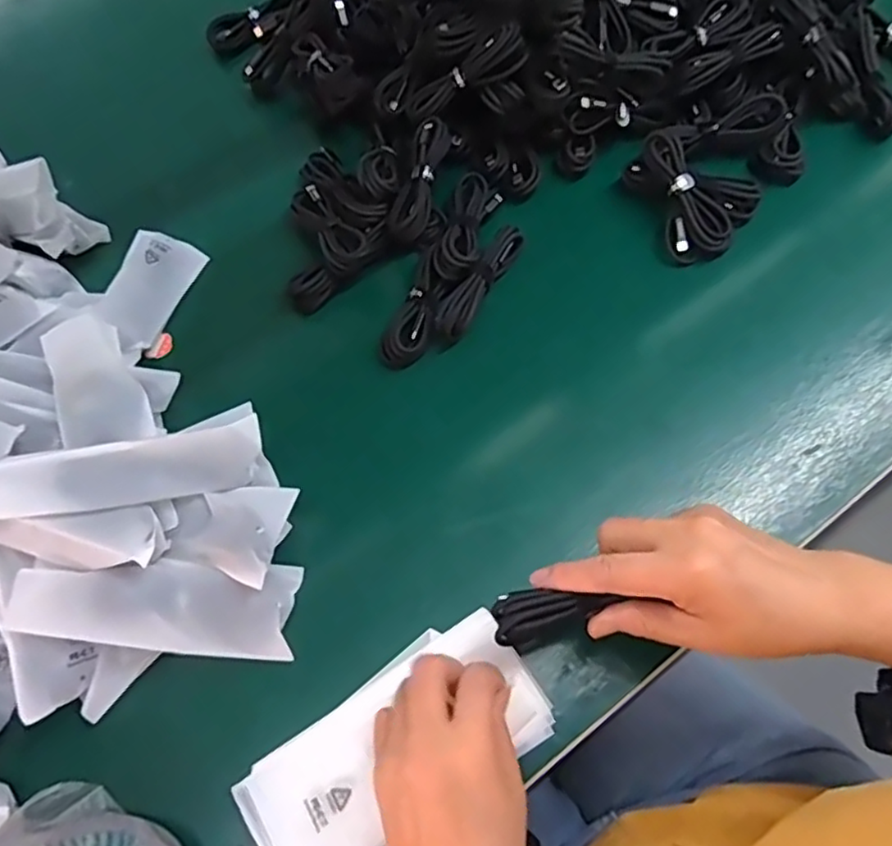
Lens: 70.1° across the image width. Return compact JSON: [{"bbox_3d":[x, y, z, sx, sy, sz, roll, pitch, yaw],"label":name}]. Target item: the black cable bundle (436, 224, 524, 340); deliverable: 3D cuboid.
[{"bbox_3d":[0.026,-0.113,0.499,0.027,0.016,0.112,26,68,15],"label":"black cable bundle"}]

